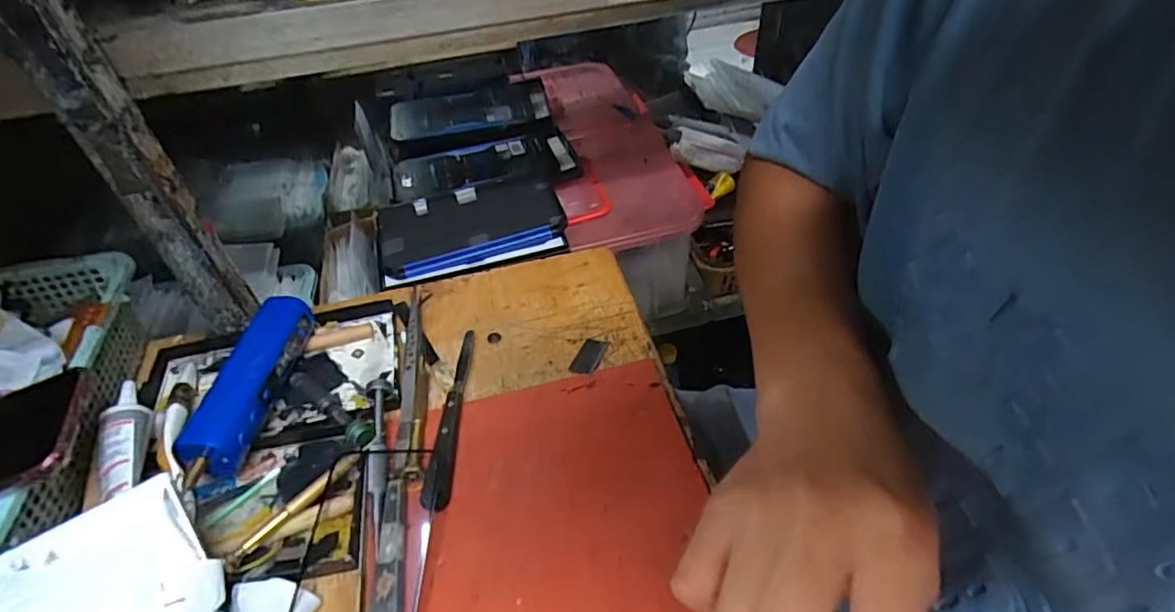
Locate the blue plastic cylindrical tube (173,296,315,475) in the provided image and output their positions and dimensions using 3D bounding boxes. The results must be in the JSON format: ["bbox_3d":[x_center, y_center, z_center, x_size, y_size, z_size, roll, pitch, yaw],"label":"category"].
[{"bbox_3d":[-0.233,0.054,0.422,0.041,0.047,0.134,1,45,5],"label":"blue plastic cylindrical tube"}]

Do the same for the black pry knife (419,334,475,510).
[{"bbox_3d":[-0.094,0.074,0.423,0.015,0.008,0.146,-1,45,4],"label":"black pry knife"}]

